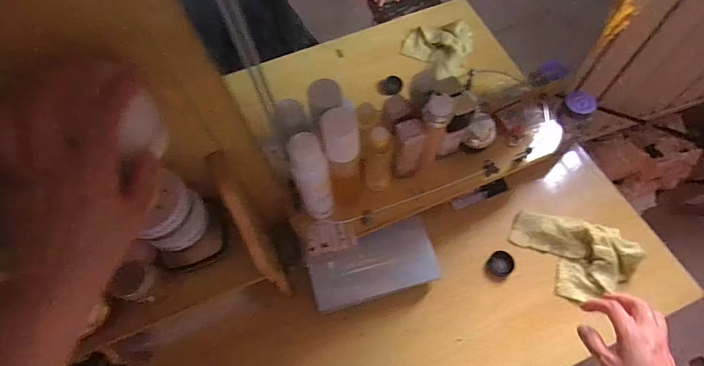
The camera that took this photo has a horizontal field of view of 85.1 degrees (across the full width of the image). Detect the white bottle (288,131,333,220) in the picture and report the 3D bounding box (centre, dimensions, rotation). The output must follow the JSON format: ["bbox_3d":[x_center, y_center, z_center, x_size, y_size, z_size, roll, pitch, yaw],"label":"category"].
[{"bbox_3d":[-0.049,-0.001,0.480,0.042,0.139,0.039,-18,63,-6],"label":"white bottle"}]

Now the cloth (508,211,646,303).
[{"bbox_3d":[0.344,0.114,0.604,0.180,0.029,0.124,23,66,14],"label":"cloth"}]

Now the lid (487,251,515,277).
[{"bbox_3d":[0.238,0.129,0.614,0.036,0.007,0.043,37,70,20],"label":"lid"}]

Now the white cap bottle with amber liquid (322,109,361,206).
[{"bbox_3d":[-0.007,-0.021,0.484,0.046,0.180,0.041,-5,62,0],"label":"white cap bottle with amber liquid"}]

